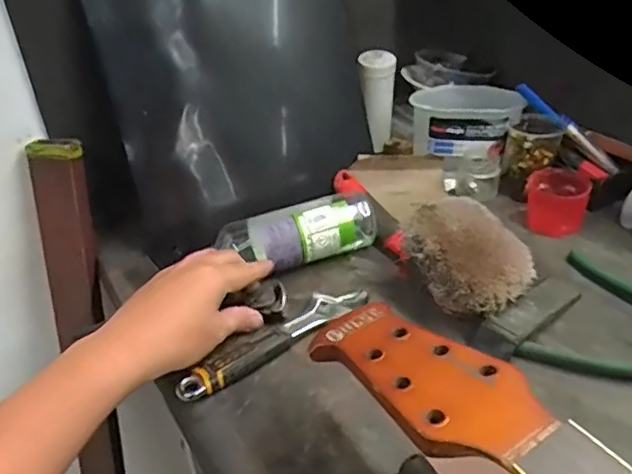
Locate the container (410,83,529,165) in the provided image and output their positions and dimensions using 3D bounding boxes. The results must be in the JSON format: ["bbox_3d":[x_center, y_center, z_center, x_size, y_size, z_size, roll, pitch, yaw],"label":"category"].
[{"bbox_3d":[0.196,-0.155,0.776,0.131,0.066,0.114,1,34,9],"label":"container"}]

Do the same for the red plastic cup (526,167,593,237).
[{"bbox_3d":[0.279,-0.040,0.689,0.066,0.051,0.067,-4,34,2],"label":"red plastic cup"}]

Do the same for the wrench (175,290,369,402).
[{"bbox_3d":[-0.036,0.090,0.553,0.205,0.021,0.036,-28,40,-30],"label":"wrench"}]

